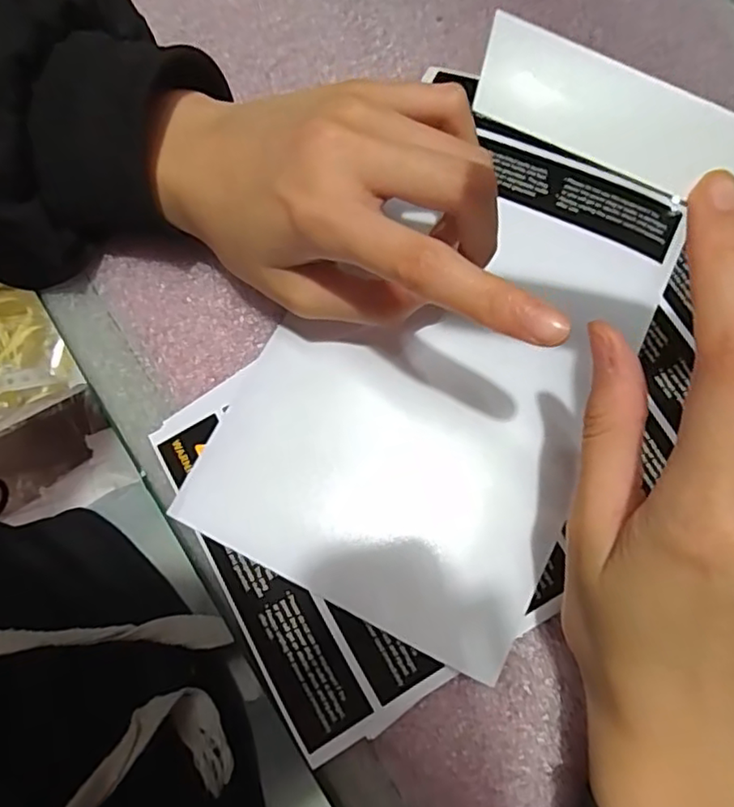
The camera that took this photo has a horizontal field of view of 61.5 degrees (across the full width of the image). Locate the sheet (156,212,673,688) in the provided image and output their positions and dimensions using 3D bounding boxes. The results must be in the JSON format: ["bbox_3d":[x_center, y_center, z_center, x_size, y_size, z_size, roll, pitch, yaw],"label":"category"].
[{"bbox_3d":[0.023,-0.005,0.234,0.127,0.009,0.165,24,77,12],"label":"sheet"}]

